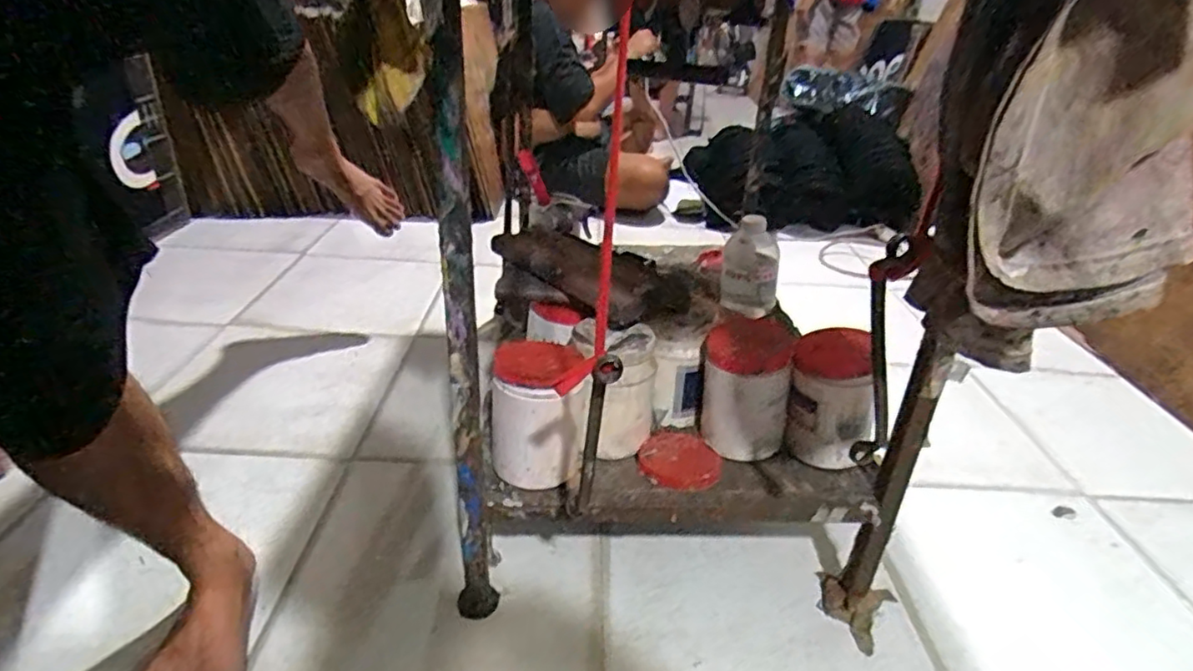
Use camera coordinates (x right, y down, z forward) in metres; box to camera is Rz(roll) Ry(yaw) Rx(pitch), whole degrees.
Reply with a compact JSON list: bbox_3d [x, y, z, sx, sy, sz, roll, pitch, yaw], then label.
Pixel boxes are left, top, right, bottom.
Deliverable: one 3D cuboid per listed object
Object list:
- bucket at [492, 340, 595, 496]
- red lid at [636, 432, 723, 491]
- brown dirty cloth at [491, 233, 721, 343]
[{"bbox_3d":[-0.064,0.087,0.734,0.111,0.135,0.107,3,30,-2],"label":"bucket"},{"bbox_3d":[0.102,0.152,0.783,0.099,0.019,0.089,9,30,8],"label":"red lid"},{"bbox_3d":[0.003,-0.070,0.852,0.312,0.074,0.181,11,31,12],"label":"brown dirty cloth"}]

